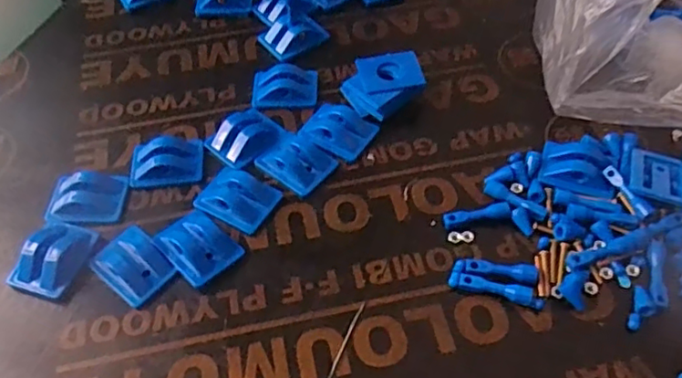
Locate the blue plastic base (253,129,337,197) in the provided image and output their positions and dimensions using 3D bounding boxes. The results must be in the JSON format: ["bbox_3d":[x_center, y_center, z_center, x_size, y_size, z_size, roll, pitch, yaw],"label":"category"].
[{"bbox_3d":[-0.028,-0.017,0.371,0.041,0.007,0.035,31,60,24],"label":"blue plastic base"}]

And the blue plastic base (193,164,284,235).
[{"bbox_3d":[-0.062,0.005,0.354,0.043,0.007,0.036,26,58,21],"label":"blue plastic base"}]

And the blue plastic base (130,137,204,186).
[{"bbox_3d":[-0.110,-0.019,0.375,0.042,0.011,0.036,-7,52,-3],"label":"blue plastic base"}]

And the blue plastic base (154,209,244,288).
[{"bbox_3d":[-0.081,0.033,0.336,0.042,0.008,0.033,37,62,27],"label":"blue plastic base"}]

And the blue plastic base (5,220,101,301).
[{"bbox_3d":[-0.159,0.037,0.328,0.031,0.015,0.044,18,55,16],"label":"blue plastic base"}]

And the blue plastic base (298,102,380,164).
[{"bbox_3d":[-0.002,-0.038,0.385,0.042,0.010,0.038,31,60,23],"label":"blue plastic base"}]

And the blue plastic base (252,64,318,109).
[{"bbox_3d":[-0.038,-0.071,0.408,0.043,0.009,0.035,-2,52,1],"label":"blue plastic base"}]

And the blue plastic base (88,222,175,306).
[{"bbox_3d":[-0.115,0.042,0.328,0.041,0.006,0.031,35,61,26],"label":"blue plastic base"}]

